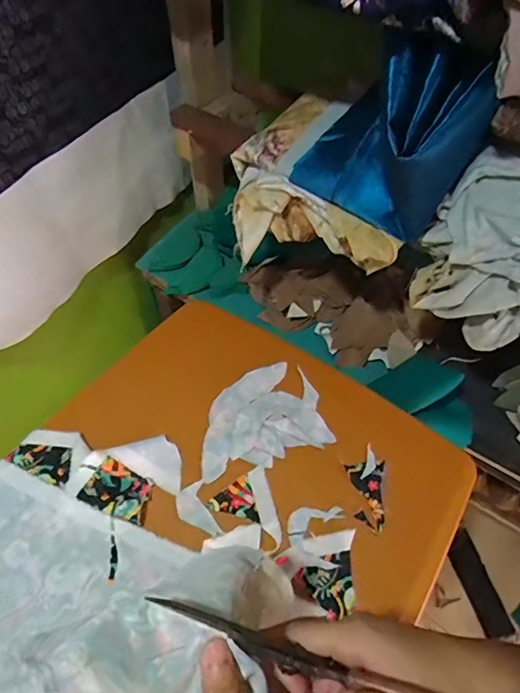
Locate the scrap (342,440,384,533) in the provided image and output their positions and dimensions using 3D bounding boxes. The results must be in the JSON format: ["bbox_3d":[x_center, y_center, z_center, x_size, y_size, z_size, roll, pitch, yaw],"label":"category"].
[{"bbox_3d":[0.124,0.166,0.576,0.048,0.005,0.101,3,55,1],"label":"scrap"}]

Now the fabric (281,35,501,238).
[{"bbox_3d":[0.139,-0.236,0.542,0.169,0.162,0.143,37,62,22],"label":"fabric"}]

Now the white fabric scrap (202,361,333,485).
[{"bbox_3d":[-0.003,0.089,0.631,0.164,0.014,0.129,-15,57,-12],"label":"white fabric scrap"}]

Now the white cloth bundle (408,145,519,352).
[{"bbox_3d":[0.291,-0.108,0.565,0.183,0.161,0.139,25,58,15],"label":"white cloth bundle"}]

